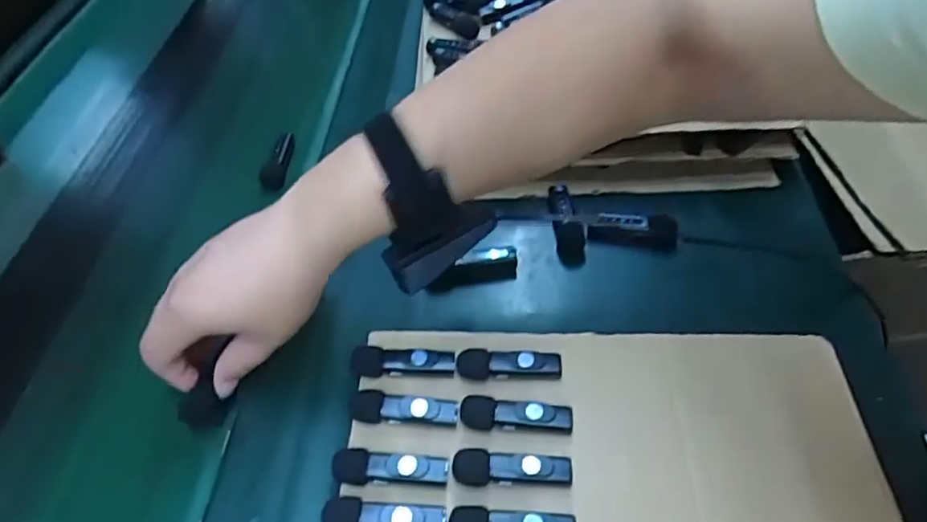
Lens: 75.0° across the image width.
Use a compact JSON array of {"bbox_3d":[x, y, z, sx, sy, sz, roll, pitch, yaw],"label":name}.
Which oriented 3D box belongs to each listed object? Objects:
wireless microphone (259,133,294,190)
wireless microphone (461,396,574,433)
[{"bbox_3d":[-0.163,-0.090,0.537,0.013,0.025,0.055,11,66,11],"label":"wireless microphone"},{"bbox_3d":[0.030,0.090,0.352,0.065,0.014,0.016,1,50,9],"label":"wireless microphone"}]

